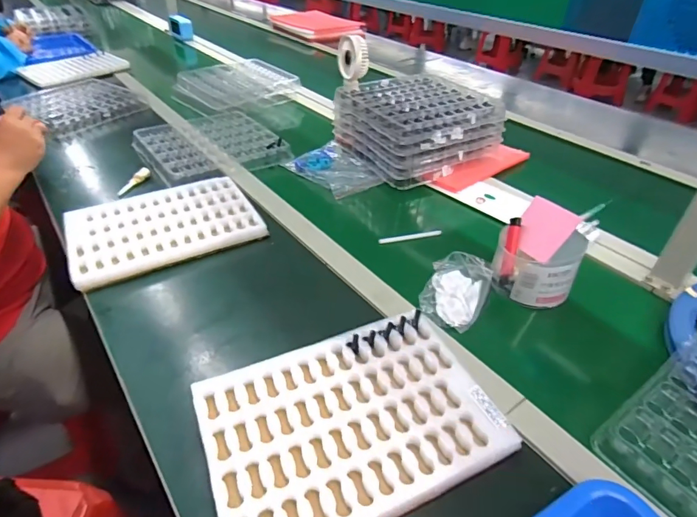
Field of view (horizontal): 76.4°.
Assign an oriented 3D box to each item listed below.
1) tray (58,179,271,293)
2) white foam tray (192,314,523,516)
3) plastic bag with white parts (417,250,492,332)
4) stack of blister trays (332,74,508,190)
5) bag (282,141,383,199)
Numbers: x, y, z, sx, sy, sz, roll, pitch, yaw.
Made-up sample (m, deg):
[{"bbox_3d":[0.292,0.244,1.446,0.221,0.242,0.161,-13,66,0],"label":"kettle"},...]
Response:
[{"bbox_3d":[-0.295,-0.051,0.714,0.273,0.028,0.190,-19,43,-24],"label":"tray"},{"bbox_3d":[0.004,0.162,0.446,0.275,0.035,0.192,-16,42,-20],"label":"white foam tray"},{"bbox_3d":[0.145,0.039,0.595,0.078,0.033,0.123,17,41,18],"label":"plastic bag with white parts"},{"bbox_3d":[0.135,-0.282,0.933,0.255,0.110,0.276,-21,44,-26],"label":"stack of blister trays"},{"bbox_3d":[-0.027,-0.181,0.892,0.127,0.034,0.182,-25,46,-29],"label":"bag"}]

